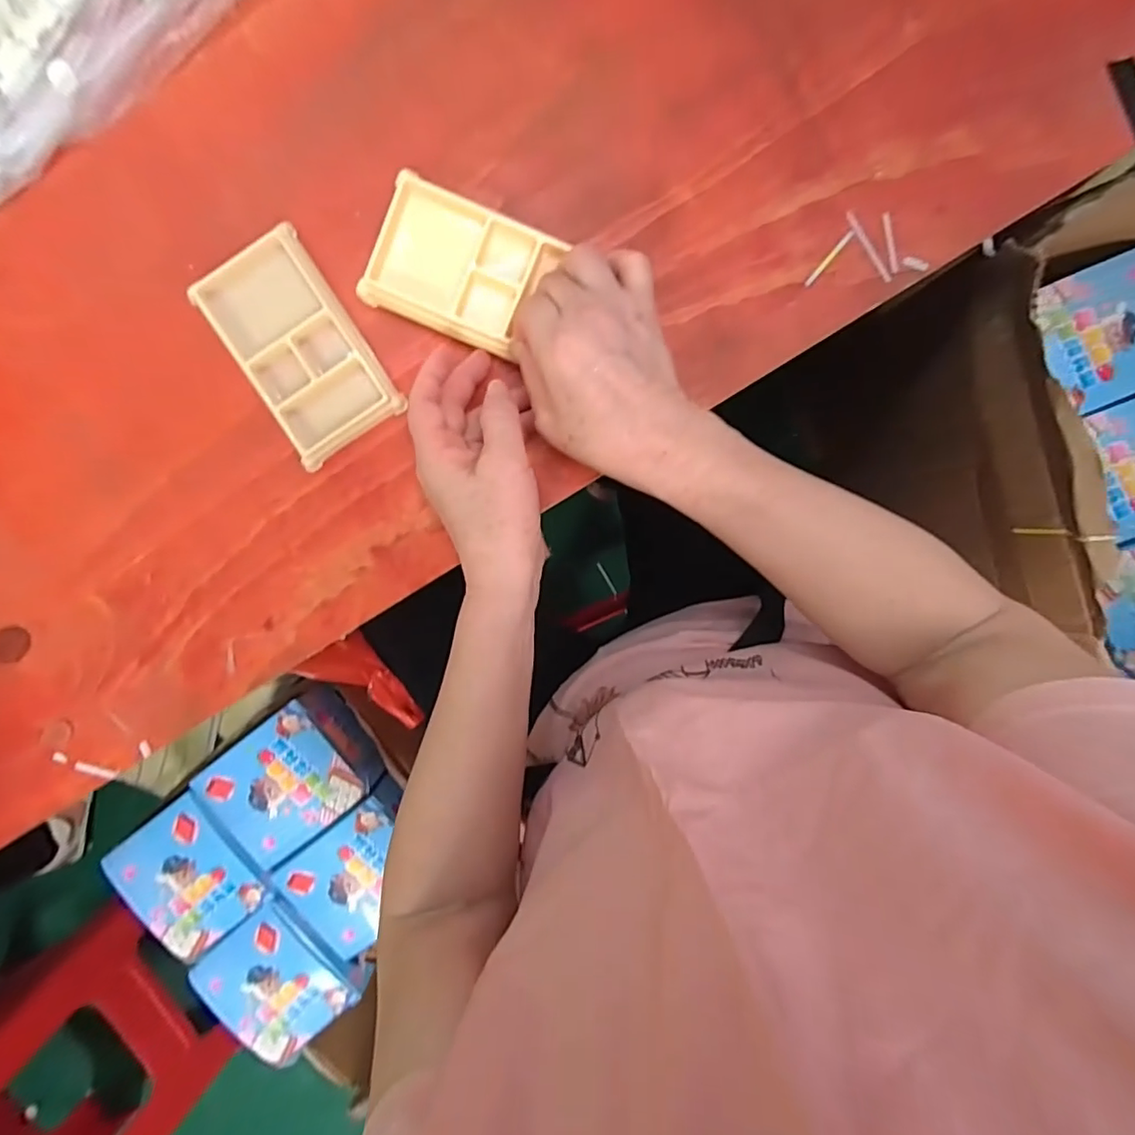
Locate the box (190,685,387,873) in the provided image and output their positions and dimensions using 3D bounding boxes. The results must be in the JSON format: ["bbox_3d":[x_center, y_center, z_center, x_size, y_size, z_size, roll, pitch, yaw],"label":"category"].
[{"bbox_3d":[-0.334,0.253,0.712,0.185,0.062,0.142,-38,95,4],"label":"box"}]

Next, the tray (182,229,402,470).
[{"bbox_3d":[-0.175,-0.142,0.377,0.075,0.009,0.133,-31,96,3],"label":"tray"}]

